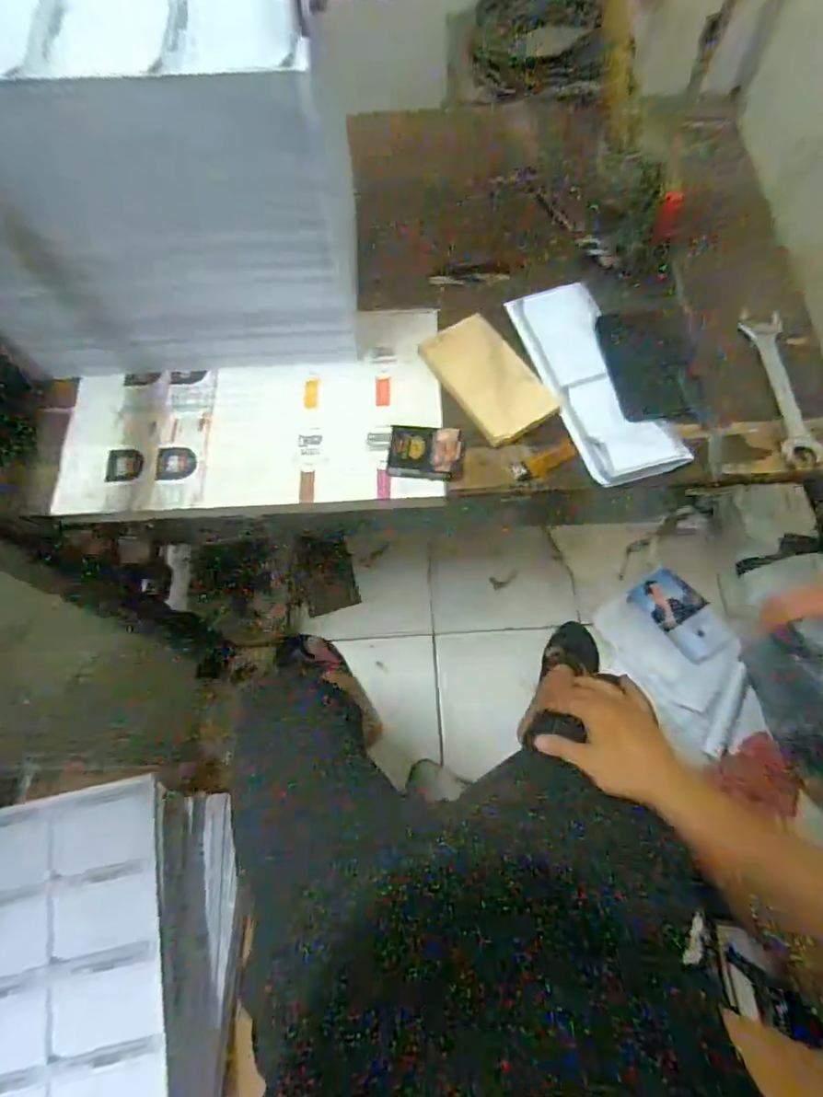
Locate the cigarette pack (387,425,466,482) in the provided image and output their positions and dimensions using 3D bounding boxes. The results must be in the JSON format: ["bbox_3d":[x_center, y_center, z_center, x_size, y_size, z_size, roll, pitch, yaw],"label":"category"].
[{"bbox_3d":[0.019,-0.115,0.675,0.089,0.022,0.062,6,69,4],"label":"cigarette pack"}]

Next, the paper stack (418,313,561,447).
[{"bbox_3d":[0.098,-0.219,0.709,0.102,0.024,0.190,-30,71,-10],"label":"paper stack"}]

